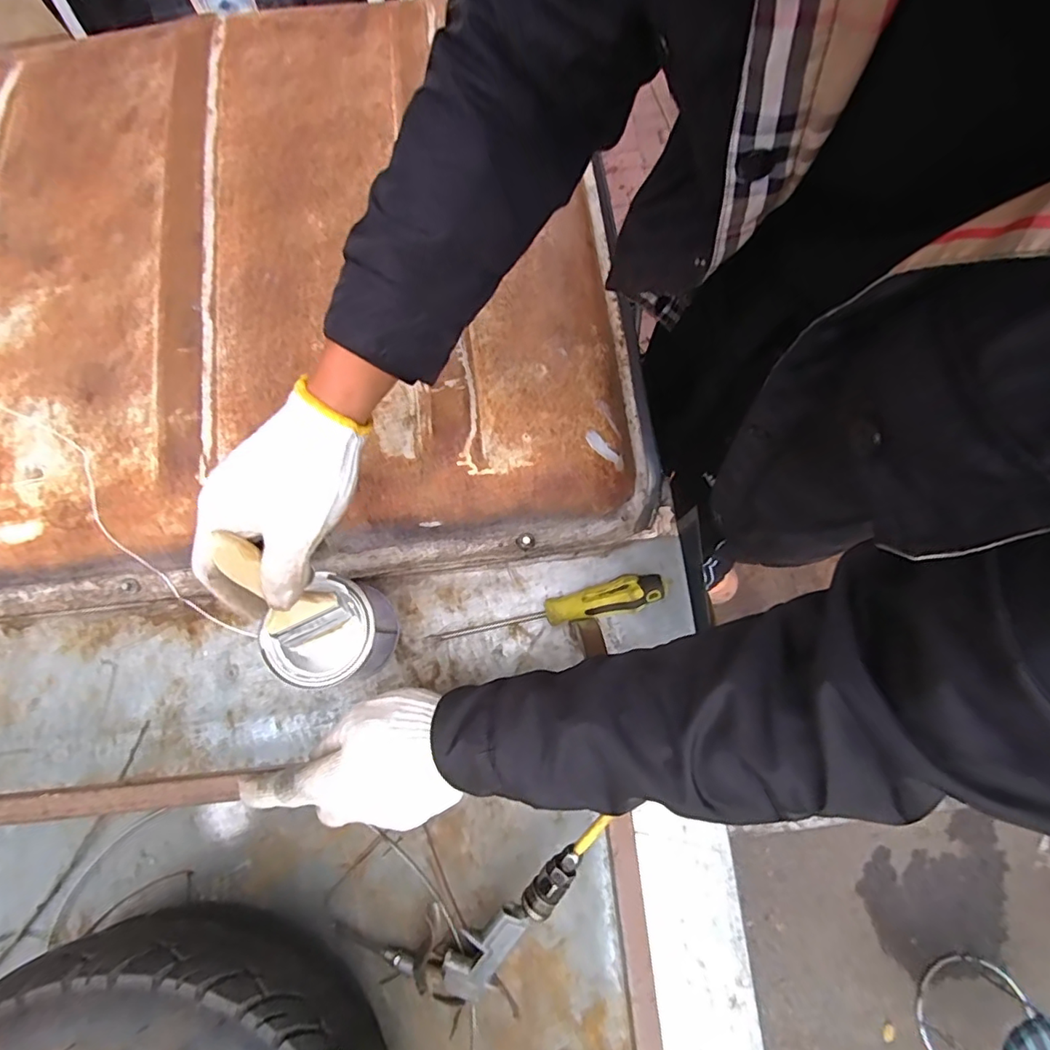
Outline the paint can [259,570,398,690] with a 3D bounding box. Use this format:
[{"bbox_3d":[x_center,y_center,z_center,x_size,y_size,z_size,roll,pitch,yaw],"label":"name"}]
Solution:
[{"bbox_3d":[-0.161,0.097,0.468,0.089,0.097,0.077,-42,76,-10],"label":"paint can"}]

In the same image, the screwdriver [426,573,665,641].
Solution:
[{"bbox_3d":[0.020,0.083,0.506,0.219,0.028,0.031,-15,77,10],"label":"screwdriver"}]

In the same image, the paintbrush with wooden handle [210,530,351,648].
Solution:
[{"bbox_3d":[-0.174,0.049,0.378,0.052,0.138,0.014,-21,58,-4],"label":"paintbrush with wooden handle"}]

